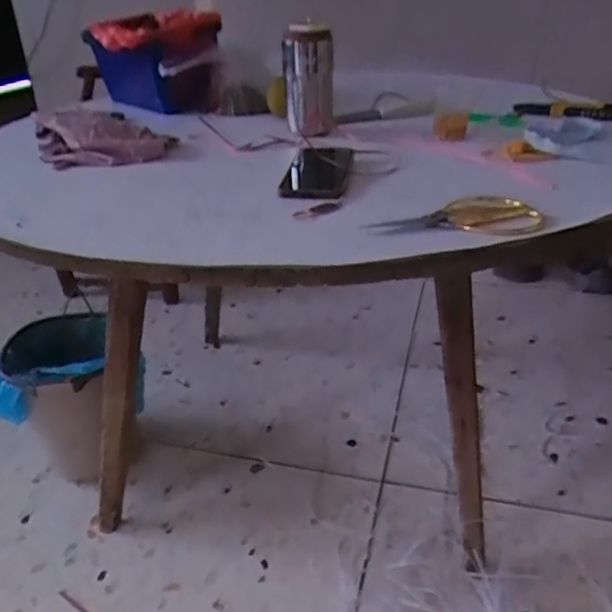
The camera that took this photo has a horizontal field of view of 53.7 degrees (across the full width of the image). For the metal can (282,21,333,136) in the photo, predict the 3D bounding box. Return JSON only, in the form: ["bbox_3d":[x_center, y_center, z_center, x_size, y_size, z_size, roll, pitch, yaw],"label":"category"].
[{"bbox_3d":[0.003,-0.367,0.975,0.078,0.159,0.078,-1,29,2],"label":"metal can"}]

